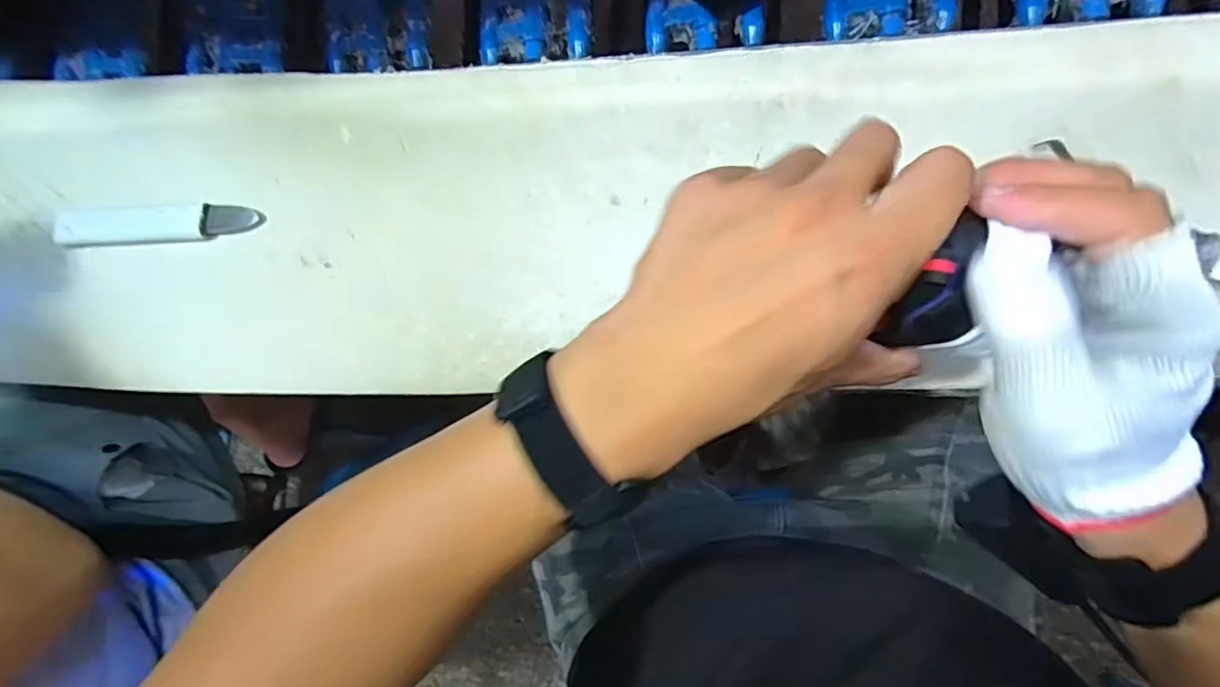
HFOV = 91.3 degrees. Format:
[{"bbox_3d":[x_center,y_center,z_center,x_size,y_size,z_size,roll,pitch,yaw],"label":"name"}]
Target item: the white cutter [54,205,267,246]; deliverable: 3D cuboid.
[{"bbox_3d":[-0.345,-0.090,0.451,0.171,0.010,0.028,0,86,8],"label":"white cutter"}]

